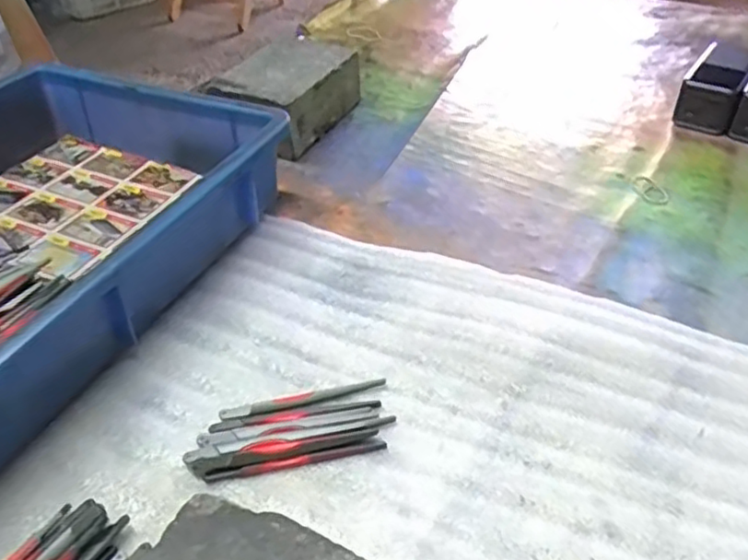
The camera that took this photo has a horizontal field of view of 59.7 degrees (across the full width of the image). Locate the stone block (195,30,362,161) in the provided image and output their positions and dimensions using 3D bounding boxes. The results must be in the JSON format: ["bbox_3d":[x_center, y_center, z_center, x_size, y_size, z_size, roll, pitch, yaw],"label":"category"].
[{"bbox_3d":[-0.092,-0.193,0.676,0.104,0.065,0.168,15,43,16],"label":"stone block"}]

